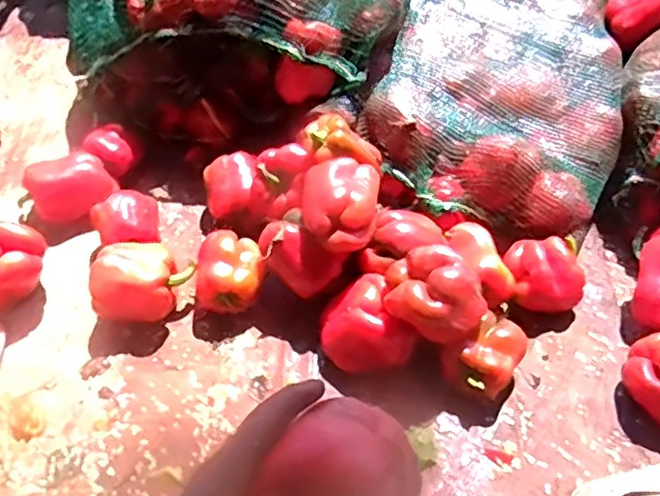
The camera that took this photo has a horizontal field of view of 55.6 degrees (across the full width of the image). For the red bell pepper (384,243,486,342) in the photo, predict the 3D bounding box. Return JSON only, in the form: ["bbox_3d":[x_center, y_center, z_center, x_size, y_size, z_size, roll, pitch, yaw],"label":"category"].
[{"bbox_3d":[0.122,0.051,0.716,0.115,0.077,0.082,6,54,5],"label":"red bell pepper"}]

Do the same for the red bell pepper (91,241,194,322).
[{"bbox_3d":[-0.244,0.047,0.800,0.089,0.102,0.118,32,60,22],"label":"red bell pepper"}]

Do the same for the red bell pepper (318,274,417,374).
[{"bbox_3d":[0.041,0.103,0.758,0.091,0.091,0.103,-25,57,-17],"label":"red bell pepper"}]

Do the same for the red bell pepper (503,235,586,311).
[{"bbox_3d":[0.278,0.037,0.820,0.086,0.075,0.082,0,54,0],"label":"red bell pepper"}]

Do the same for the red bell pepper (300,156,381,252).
[{"bbox_3d":[0.013,-0.051,0.755,0.090,0.070,0.104,2,54,1],"label":"red bell pepper"}]

